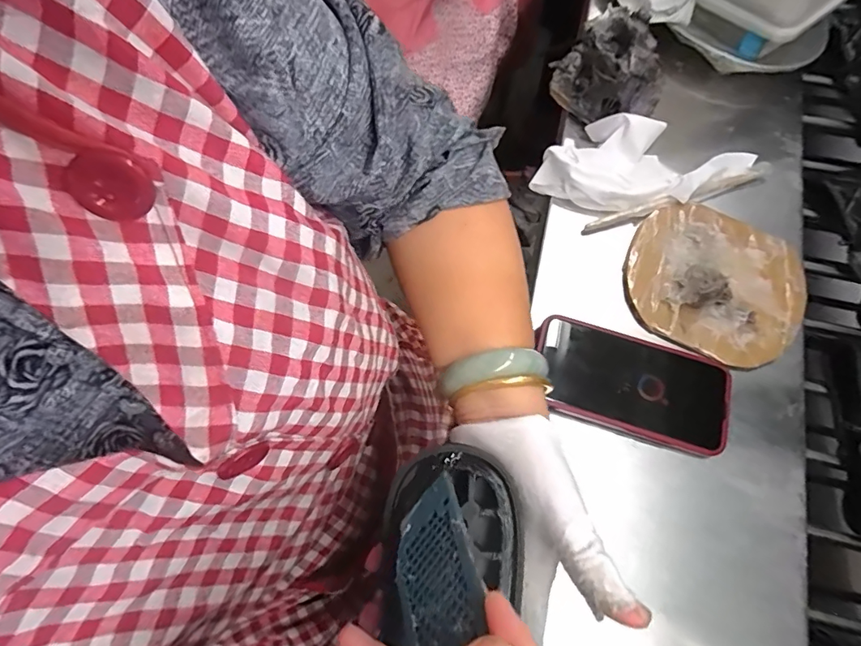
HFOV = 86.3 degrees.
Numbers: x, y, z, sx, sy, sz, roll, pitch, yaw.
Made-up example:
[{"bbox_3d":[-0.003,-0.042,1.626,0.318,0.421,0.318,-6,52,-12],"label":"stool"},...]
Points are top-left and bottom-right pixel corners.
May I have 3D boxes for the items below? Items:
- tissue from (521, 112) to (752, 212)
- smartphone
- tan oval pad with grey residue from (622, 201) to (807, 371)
[{"bbox_3d":[0.211,-0.158,0.443,0.211,0.027,0.089,-6,70,-2],"label":"tissue"},{"bbox_3d":[0.162,0.053,0.381,0.155,0.019,0.080,16,71,6],"label":"smartphone"},{"bbox_3d":[0.256,-0.040,0.412,0.151,0.019,0.140,27,72,10],"label":"tan oval pad with grey residue"}]

